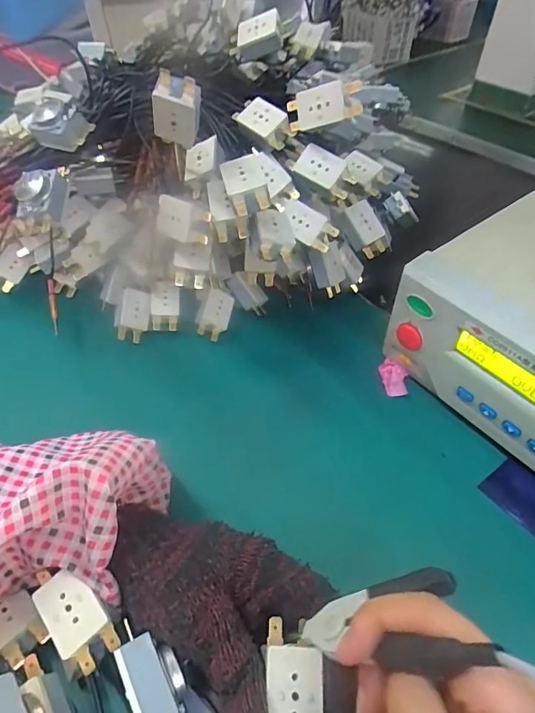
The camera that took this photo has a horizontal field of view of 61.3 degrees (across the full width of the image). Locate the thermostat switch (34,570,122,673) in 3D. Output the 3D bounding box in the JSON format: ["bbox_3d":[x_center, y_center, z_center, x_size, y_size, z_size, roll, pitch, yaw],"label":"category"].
[{"bbox_3d":[-0.098,0.133,0.231,0.025,0.016,0.047,-34,56,-27],"label":"thermostat switch"}]

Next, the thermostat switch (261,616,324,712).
[{"bbox_3d":[0.012,0.158,0.208,0.026,0.009,0.055,9,58,-9],"label":"thermostat switch"}]

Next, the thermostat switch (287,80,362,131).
[{"bbox_3d":[0.042,-0.194,0.349,0.058,0.026,0.017,2,44,29],"label":"thermostat switch"}]

